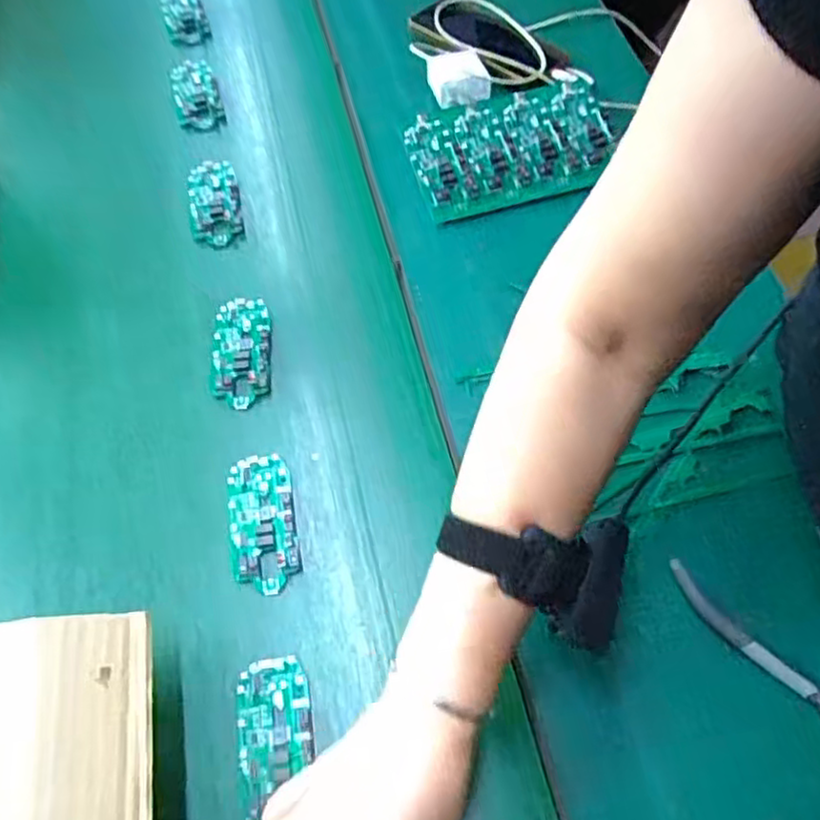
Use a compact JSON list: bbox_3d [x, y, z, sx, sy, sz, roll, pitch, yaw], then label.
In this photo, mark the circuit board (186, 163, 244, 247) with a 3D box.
[{"bbox_3d":[-0.179,-0.188,0.635,0.046,0.024,0.096,-11,62,-4],"label":"circuit board"}]

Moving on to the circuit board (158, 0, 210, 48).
[{"bbox_3d":[-0.249,-0.435,0.756,0.045,0.015,0.092,-17,65,-8],"label":"circuit board"}]

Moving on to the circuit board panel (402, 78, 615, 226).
[{"bbox_3d":[0.096,-0.246,0.643,0.195,0.015,0.117,-17,65,-8],"label":"circuit board panel"}]

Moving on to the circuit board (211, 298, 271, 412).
[{"bbox_3d":[-0.135,-0.049,0.553,0.045,0.012,0.098,-6,62,-1],"label":"circuit board"}]

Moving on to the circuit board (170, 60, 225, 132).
[{"bbox_3d":[-0.218,-0.321,0.698,0.047,0.017,0.098,-17,63,-7],"label":"circuit board"}]

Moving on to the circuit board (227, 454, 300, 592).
[{"bbox_3d":[-0.104,0.078,0.485,0.045,0.009,0.098,-10,62,-3],"label":"circuit board"}]

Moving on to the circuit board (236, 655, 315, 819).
[{"bbox_3d":[-0.082,0.197,0.422,0.046,0.013,0.087,-9,62,-3],"label":"circuit board"}]

